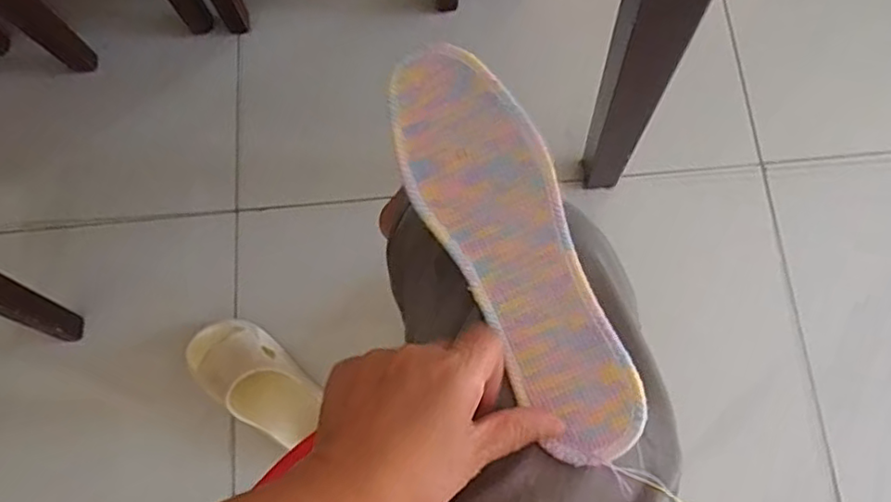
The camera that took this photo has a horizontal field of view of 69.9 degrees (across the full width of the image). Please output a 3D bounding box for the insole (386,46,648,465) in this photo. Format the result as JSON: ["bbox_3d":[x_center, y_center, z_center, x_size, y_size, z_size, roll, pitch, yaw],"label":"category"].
[{"bbox_3d":[0.035,-0.007,0.347,0.071,0.007,0.239,-27,73,7],"label":"insole"}]

